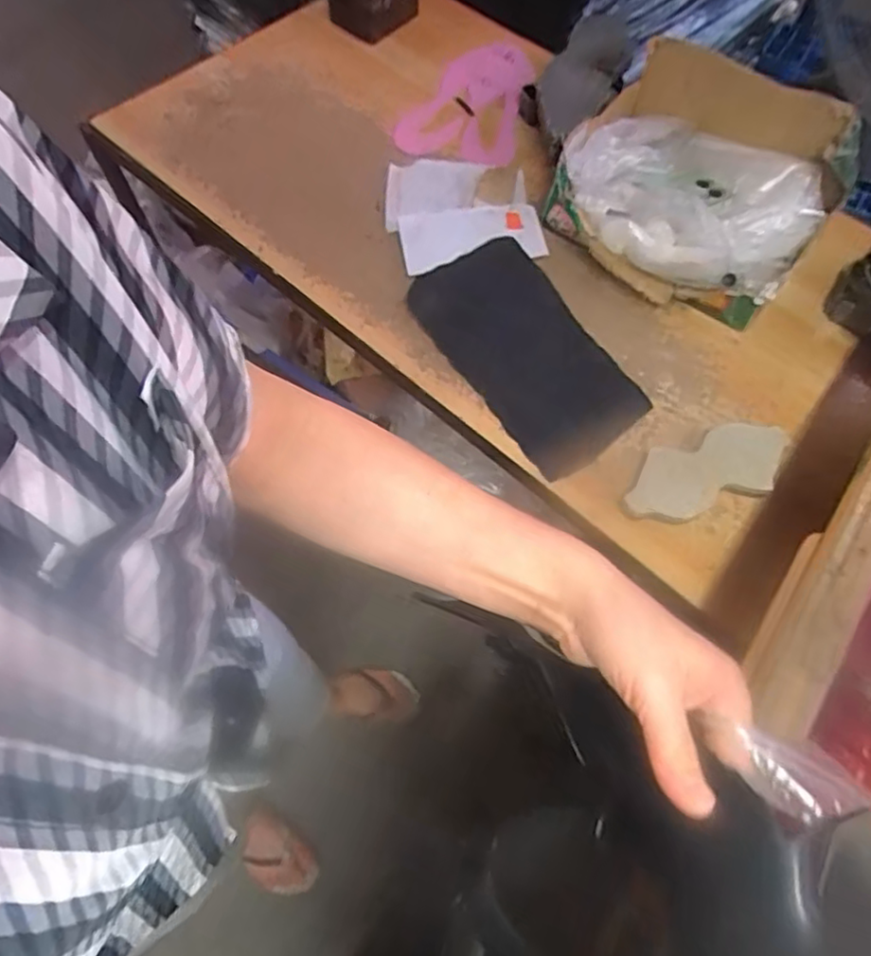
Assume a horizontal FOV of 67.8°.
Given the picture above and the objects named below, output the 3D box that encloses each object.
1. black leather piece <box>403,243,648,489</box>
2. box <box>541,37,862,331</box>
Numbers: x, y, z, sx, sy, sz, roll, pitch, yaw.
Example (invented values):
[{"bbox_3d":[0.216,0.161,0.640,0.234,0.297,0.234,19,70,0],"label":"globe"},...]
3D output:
[{"bbox_3d":[0.103,-0.148,0.753,0.159,0.011,0.300,-30,70,-11],"label":"black leather piece"},{"bbox_3d":[0.306,-0.357,0.785,0.318,0.116,0.272,39,73,16],"label":"box"}]

